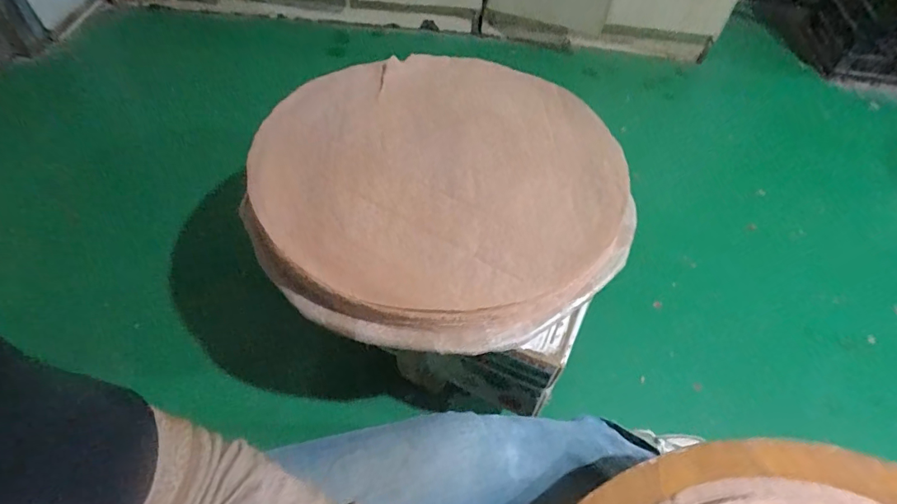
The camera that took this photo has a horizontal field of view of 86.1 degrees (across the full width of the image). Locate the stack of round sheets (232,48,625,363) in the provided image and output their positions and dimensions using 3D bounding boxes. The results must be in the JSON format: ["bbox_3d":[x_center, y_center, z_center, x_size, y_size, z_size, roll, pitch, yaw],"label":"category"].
[{"bbox_3d":[-0.011,-0.112,0.738,0.555,0.066,0.545,-12,55,-13],"label":"stack of round sheets"}]

